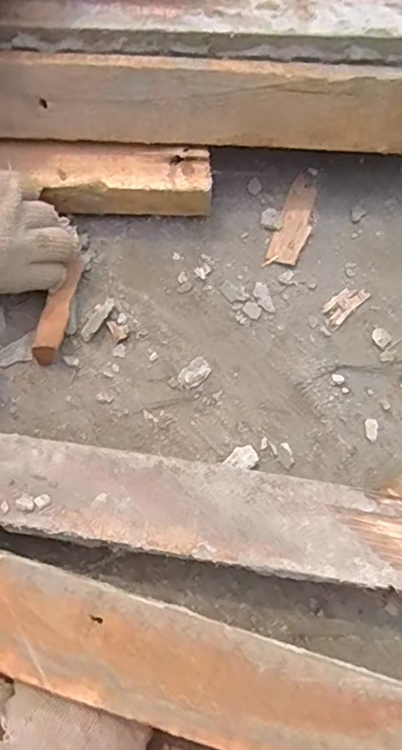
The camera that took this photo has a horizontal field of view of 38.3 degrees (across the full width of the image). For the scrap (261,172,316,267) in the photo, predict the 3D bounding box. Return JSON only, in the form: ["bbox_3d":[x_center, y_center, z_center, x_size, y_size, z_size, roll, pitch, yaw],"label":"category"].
[{"bbox_3d":[0.084,-0.137,0.513,0.029,0.004,0.097,20,71,6],"label":"scrap"}]

